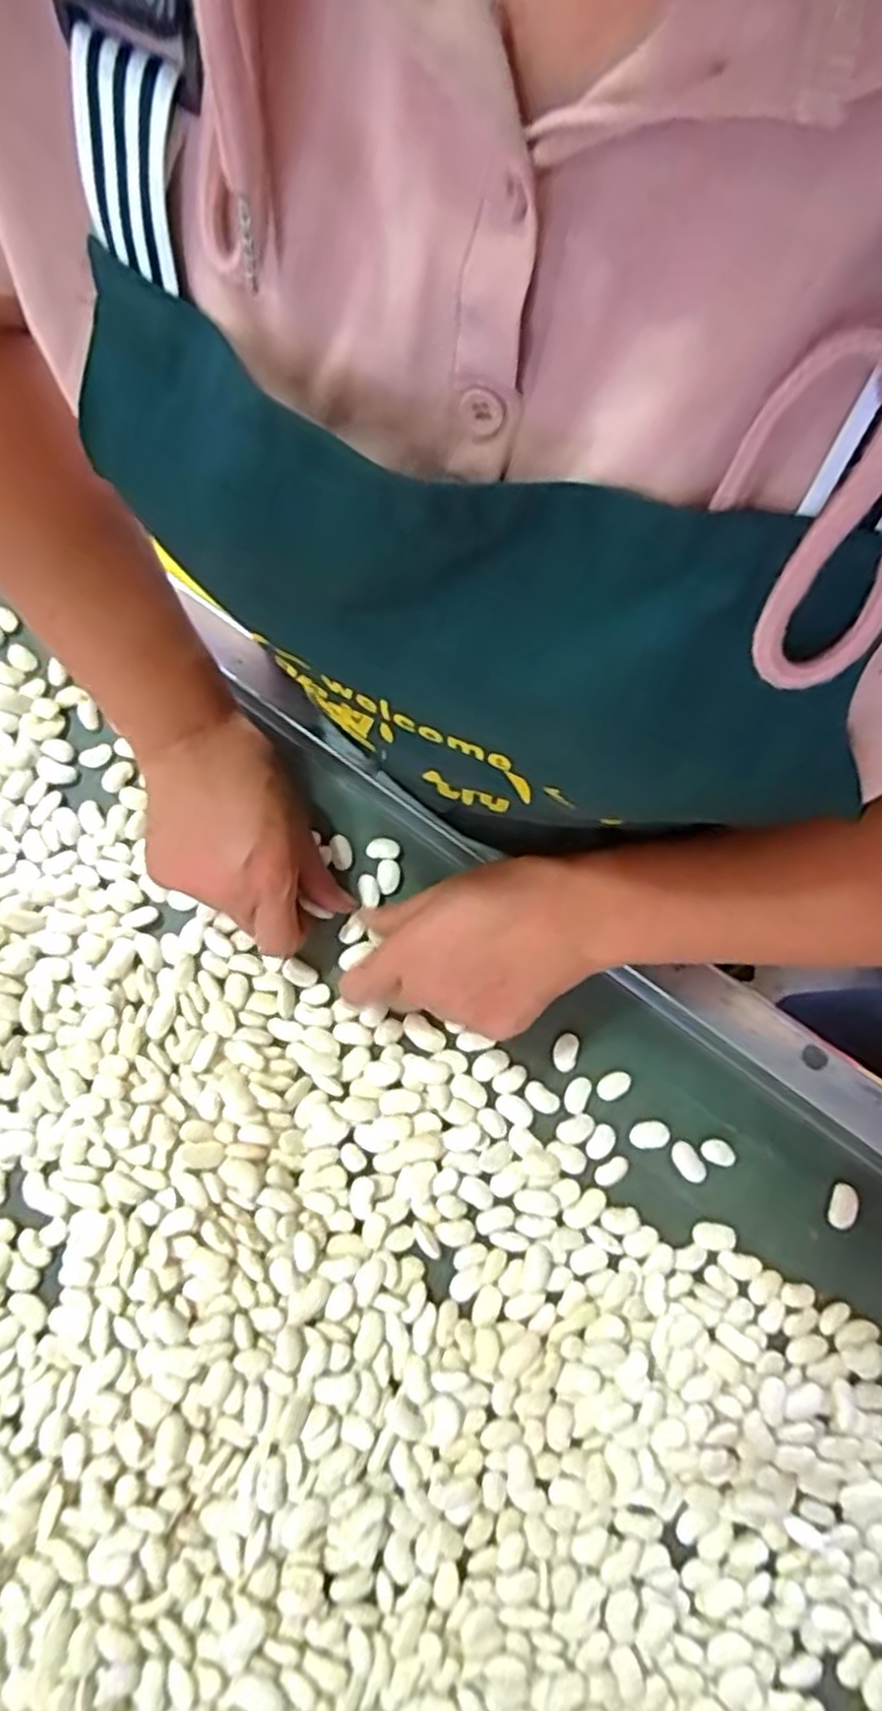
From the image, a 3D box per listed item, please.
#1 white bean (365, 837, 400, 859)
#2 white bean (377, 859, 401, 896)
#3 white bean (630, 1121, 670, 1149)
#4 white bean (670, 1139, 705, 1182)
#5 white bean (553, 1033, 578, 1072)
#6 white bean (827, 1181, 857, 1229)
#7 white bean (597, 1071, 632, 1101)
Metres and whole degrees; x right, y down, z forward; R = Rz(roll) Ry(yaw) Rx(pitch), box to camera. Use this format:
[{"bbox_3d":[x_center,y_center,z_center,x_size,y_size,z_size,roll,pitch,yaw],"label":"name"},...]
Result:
[{"bbox_3d":[-0.034,-0.004,0.464,0.019,0.004,0.013,3,77,1],"label":"white bean"},{"bbox_3d":[-0.031,0.012,0.460,0.013,0.004,0.021,-2,77,0],"label":"white bean"},{"bbox_3d":[0.114,0.152,0.430,0.021,0.004,0.014,-3,77,0],"label":"white bean"},{"bbox_3d":[0.134,0.166,0.427,0.013,0.004,0.022,-36,79,-7],"label":"white bean"},{"bbox_3d":[0.069,0.109,0.440,0.013,0.004,0.021,14,78,4],"label":"white bean"},{"bbox_3d":[0.213,0.186,0.420,0.012,0.005,0.023,17,78,5],"label":"white bean"},{"bbox_3d":[0.096,0.127,0.436,0.020,0.004,0.013,-25,78,-5],"label":"white bean"}]

